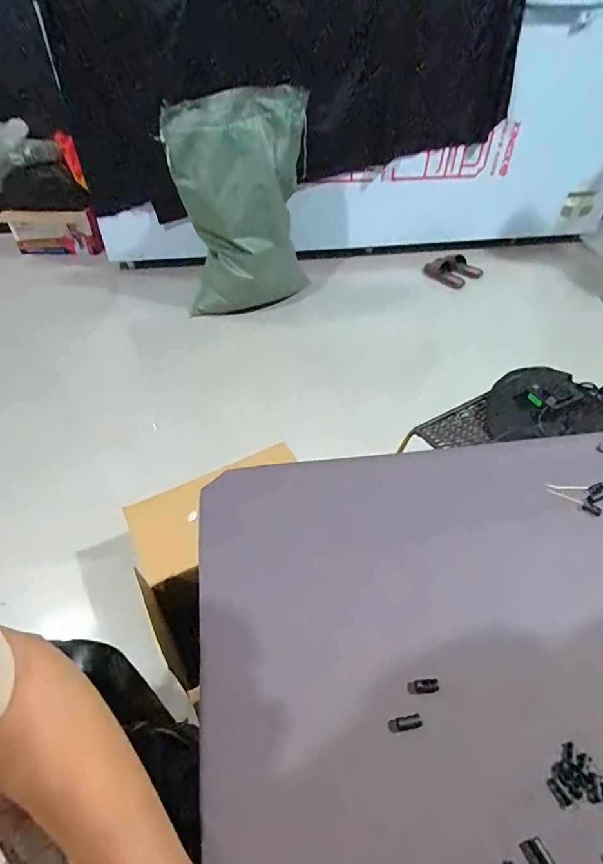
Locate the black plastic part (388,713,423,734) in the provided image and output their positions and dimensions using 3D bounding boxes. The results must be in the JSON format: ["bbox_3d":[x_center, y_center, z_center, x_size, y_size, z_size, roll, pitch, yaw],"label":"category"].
[{"bbox_3d":[0.079,0.222,0.350,0.025,0.008,0.009,-17,44,5],"label":"black plastic part"}]

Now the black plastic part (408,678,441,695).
[{"bbox_3d":[0.097,0.204,0.368,0.024,0.004,0.009,-11,44,5],"label":"black plastic part"}]

